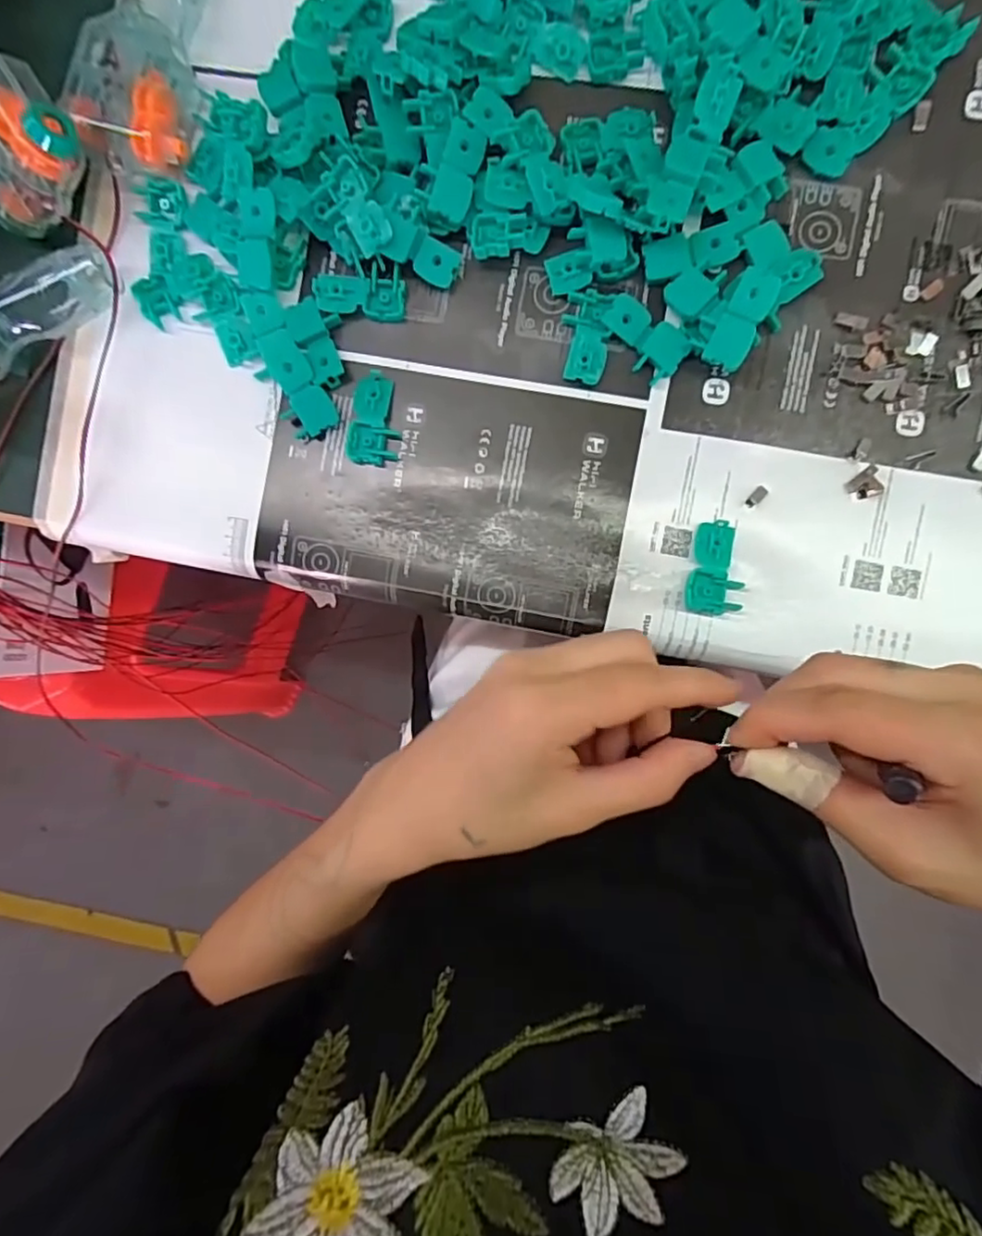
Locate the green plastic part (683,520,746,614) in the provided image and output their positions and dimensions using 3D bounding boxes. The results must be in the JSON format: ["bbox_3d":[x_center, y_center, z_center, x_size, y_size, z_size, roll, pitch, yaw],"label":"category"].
[{"bbox_3d":[0.108,-0.023,0.296,0.025,0.010,0.043,13,93,4],"label":"green plastic part"}]

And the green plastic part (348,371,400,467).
[{"bbox_3d":[-0.058,-0.099,0.310,0.023,0.006,0.045,6,93,4],"label":"green plastic part"}]

